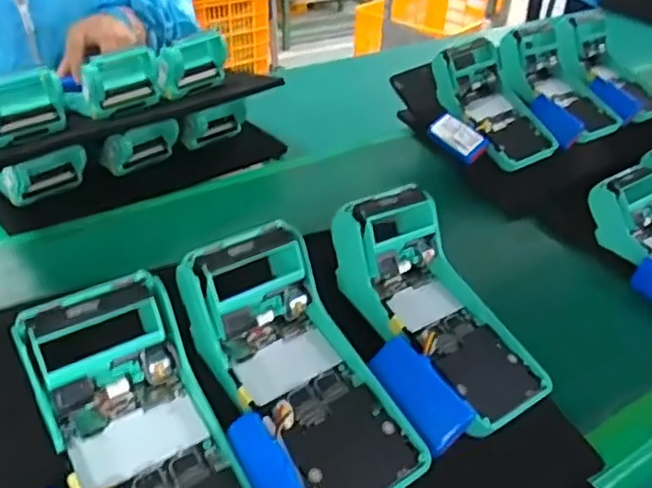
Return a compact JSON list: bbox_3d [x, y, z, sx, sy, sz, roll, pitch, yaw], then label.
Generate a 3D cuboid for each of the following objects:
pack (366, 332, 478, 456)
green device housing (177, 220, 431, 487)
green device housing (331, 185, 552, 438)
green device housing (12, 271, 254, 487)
[{"bbox_3d":[0.056,0.089,0.369,0.033,0.012,0.068,-28,60,-17],"label":"pack"},{"bbox_3d":[-0.019,0.075,0.355,0.087,0.050,0.169,-25,73,-37],"label":"green device housing"},{"bbox_3d":[0.074,0.034,0.412,0.090,0.093,0.156,-18,37,-30],"label":"green device housing"},{"bbox_3d":[-0.085,0.093,0.296,0.076,0.092,0.136,-18,37,-30],"label":"green device housing"}]

